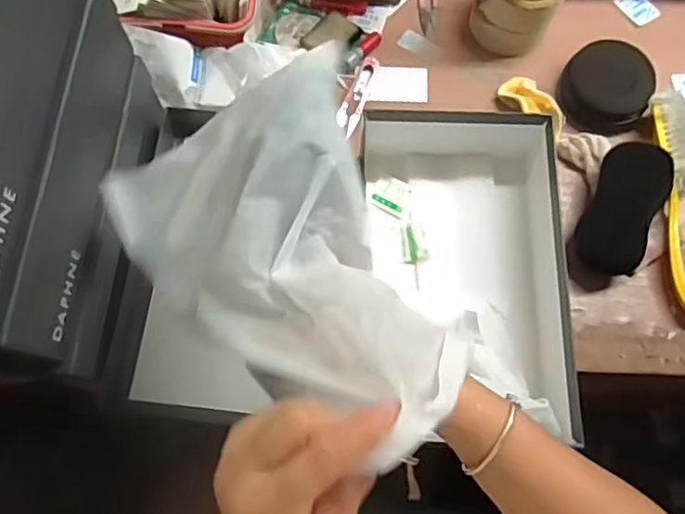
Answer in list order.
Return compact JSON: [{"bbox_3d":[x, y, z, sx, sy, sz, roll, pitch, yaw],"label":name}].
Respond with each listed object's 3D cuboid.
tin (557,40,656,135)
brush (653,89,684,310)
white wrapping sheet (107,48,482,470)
[{"bbox_3d":[0.281,-0.180,0.646,0.084,0.047,0.083,0,74,-1],"label":"tin"},{"bbox_3d":[0.335,-0.055,0.592,0.030,0.042,0.228,-1,74,-1],"label":"brush"},{"bbox_3d":[-0.038,0.002,0.368,0.175,0.136,0.252,-25,76,-8],"label":"white wrapping sheet"}]

